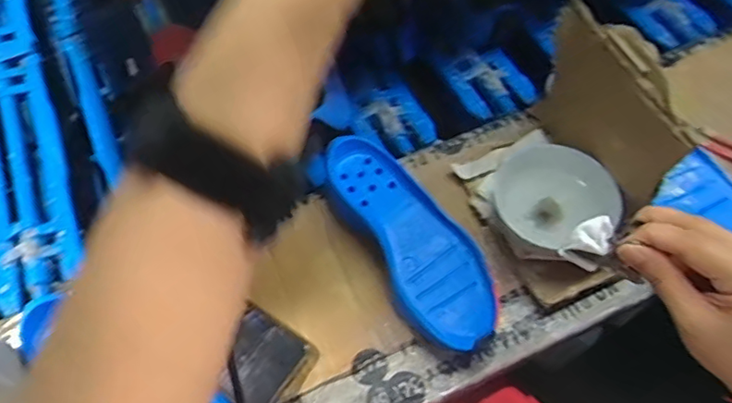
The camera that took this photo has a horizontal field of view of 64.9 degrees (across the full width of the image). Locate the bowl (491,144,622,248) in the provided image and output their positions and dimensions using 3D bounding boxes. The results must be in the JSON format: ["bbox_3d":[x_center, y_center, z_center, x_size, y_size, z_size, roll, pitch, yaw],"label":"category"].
[{"bbox_3d":[0.176,0.005,0.544,0.103,0.063,0.102,0,61,0],"label":"bowl"}]

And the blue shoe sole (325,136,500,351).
[{"bbox_3d":[0.039,0.033,0.547,0.084,0.034,0.230,-30,65,-15],"label":"blue shoe sole"}]

